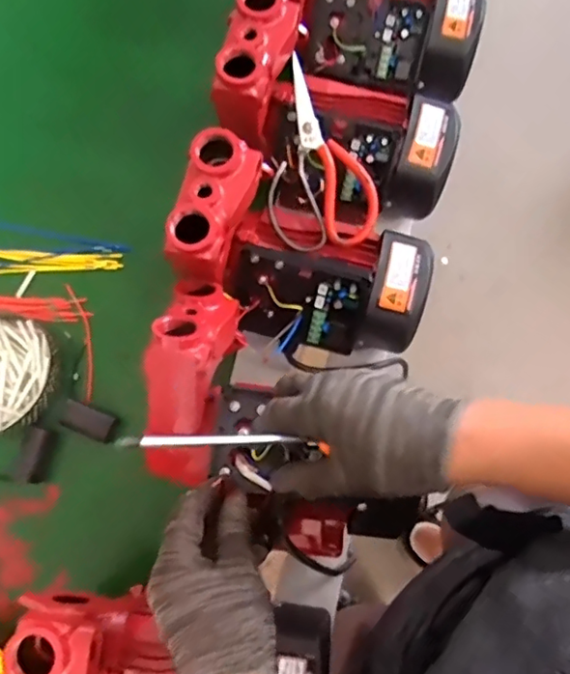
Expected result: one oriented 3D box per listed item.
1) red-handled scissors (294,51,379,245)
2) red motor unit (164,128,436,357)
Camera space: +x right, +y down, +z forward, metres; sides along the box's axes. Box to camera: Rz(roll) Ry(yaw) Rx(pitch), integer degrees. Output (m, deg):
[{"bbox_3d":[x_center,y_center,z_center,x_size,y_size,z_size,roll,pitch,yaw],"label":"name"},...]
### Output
[{"bbox_3d":[0.041,-0.184,0.570,0.054,0.018,0.185,-22,91,-6],"label":"red-handled scissors"},{"bbox_3d":[0.011,-0.074,0.563,0.263,0.096,0.140,26,76,-19],"label":"red motor unit"}]

